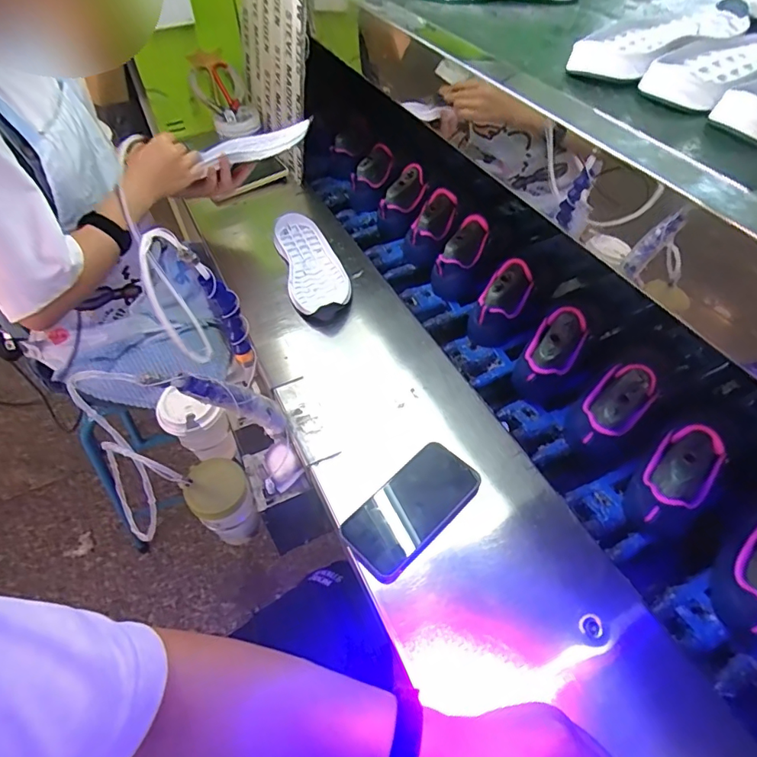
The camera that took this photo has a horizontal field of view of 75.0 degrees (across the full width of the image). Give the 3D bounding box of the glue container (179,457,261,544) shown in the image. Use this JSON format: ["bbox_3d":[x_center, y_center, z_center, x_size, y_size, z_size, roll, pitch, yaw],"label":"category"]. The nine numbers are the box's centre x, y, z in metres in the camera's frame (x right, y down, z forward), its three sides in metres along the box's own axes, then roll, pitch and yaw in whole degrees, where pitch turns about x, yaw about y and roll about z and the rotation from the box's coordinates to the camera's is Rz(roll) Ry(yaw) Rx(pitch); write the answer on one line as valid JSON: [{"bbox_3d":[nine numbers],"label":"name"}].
[{"bbox_3d":[-0.202,0.171,0.659,0.073,0.130,0.066,-25,50,-17],"label":"glue container"}]

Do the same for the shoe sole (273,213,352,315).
[{"bbox_3d":[-0.115,-0.196,0.844,0.098,0.049,0.256,-16,48,-8],"label":"shoe sole"}]

